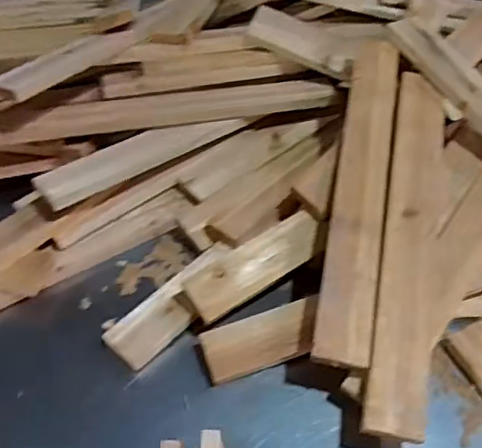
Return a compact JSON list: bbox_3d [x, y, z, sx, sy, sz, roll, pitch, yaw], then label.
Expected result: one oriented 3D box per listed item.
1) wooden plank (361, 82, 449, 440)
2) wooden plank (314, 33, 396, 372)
[{"bbox_3d":[0.208,0.007,0.698,0.066,0.020,0.481,11,60,6],"label":"wooden plank"},{"bbox_3d":[0.153,-0.062,0.741,0.066,0.015,0.495,11,59,4],"label":"wooden plank"}]

